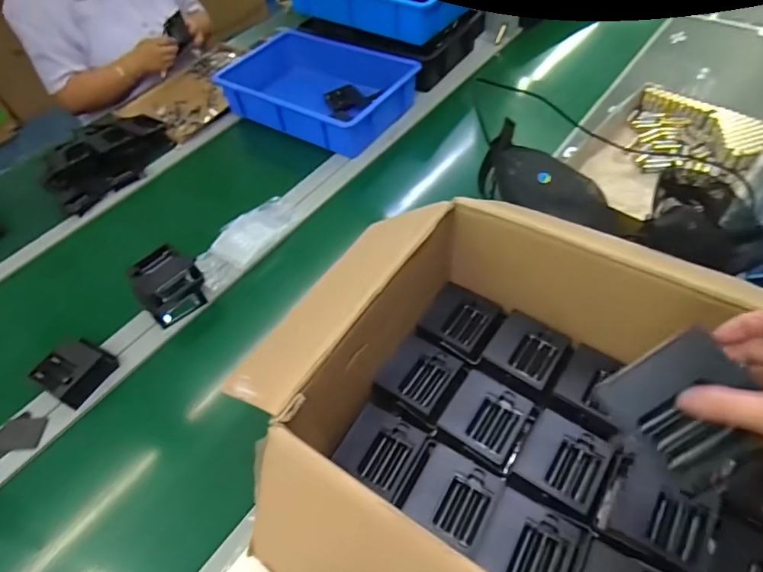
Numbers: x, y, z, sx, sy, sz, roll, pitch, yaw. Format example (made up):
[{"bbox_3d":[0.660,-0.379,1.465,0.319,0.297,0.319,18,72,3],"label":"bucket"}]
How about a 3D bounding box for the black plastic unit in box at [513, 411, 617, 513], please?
[{"bbox_3d":[0.198,0.189,0.510,0.083,0.017,0.084,28,60,24],"label":"black plastic unit in box"}]

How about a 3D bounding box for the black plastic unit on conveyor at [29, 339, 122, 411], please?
[{"bbox_3d":[-0.466,0.125,0.713,0.090,0.035,0.090,24,58,22],"label":"black plastic unit on conveyor"}]

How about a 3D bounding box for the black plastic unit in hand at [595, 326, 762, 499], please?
[{"bbox_3d":[0.214,0.087,0.324,0.084,0.010,0.093,-44,75,20],"label":"black plastic unit in hand"}]

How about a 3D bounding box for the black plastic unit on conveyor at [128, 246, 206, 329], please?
[{"bbox_3d":[-0.350,-0.001,0.776,0.101,0.077,0.084,-39,58,-22],"label":"black plastic unit on conveyor"}]

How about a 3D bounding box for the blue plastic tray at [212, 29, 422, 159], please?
[{"bbox_3d":[-0.165,-0.454,1.082,0.442,0.081,0.246,25,59,23],"label":"blue plastic tray"}]

